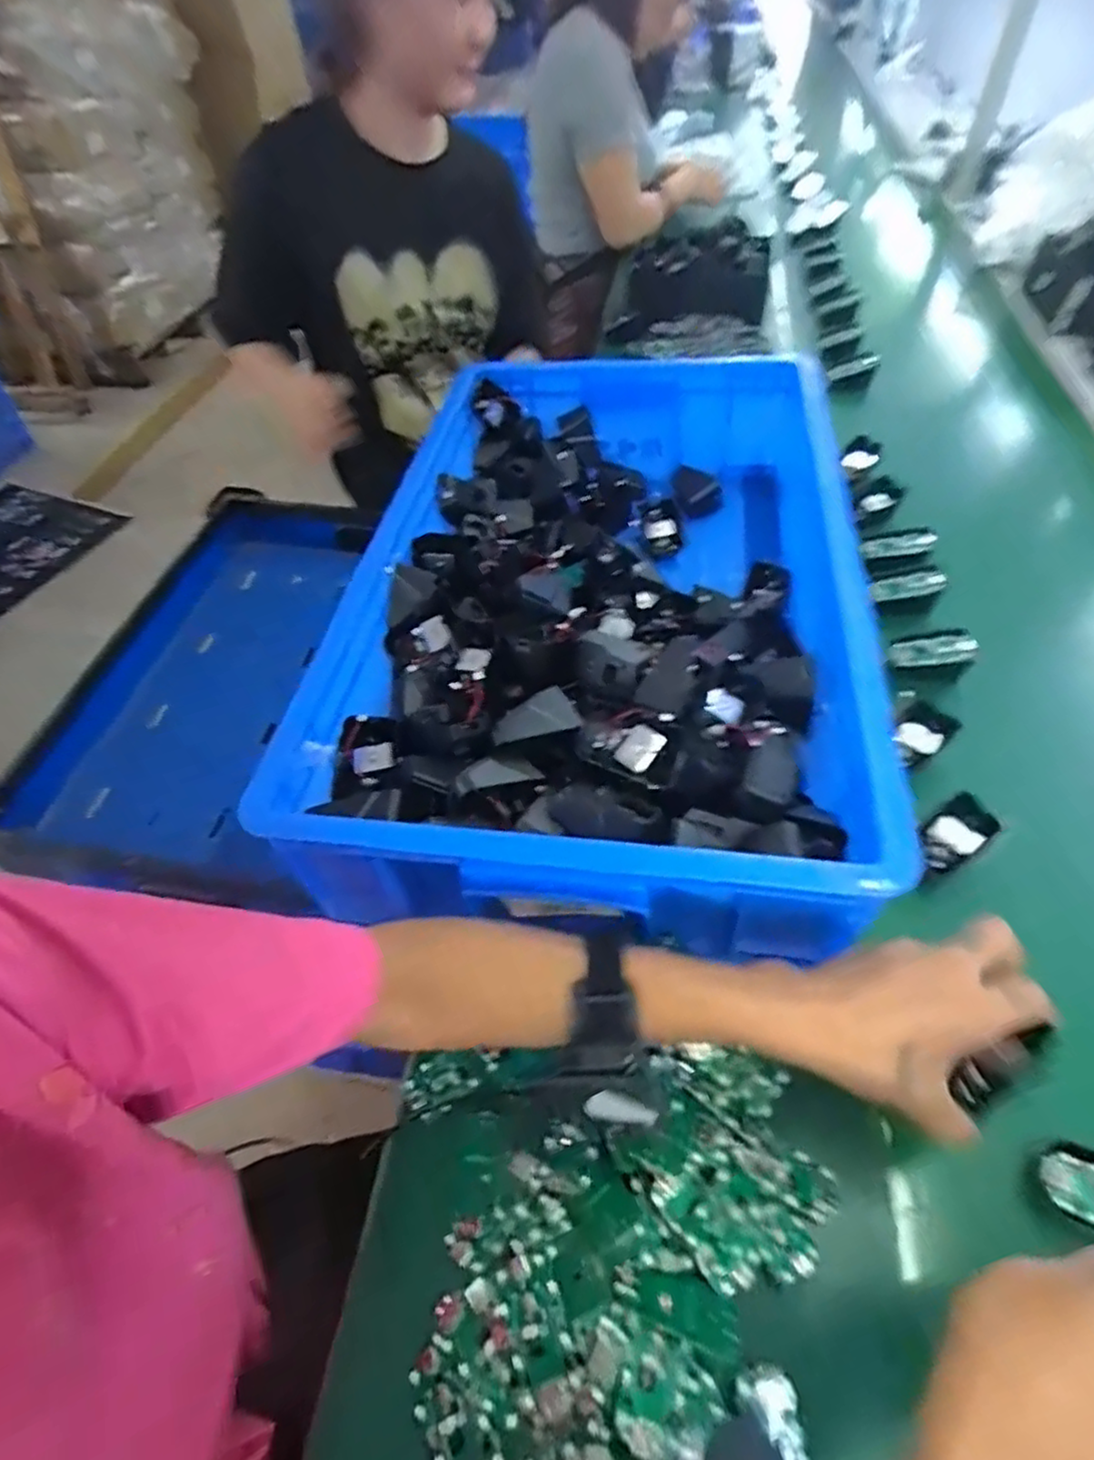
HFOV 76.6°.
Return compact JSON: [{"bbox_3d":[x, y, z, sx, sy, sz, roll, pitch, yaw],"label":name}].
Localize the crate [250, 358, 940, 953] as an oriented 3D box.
[{"bbox_3d":[0.049,-0.127,0.639,0.390,0.156,0.649,6,52,7],"label":"crate"}]

